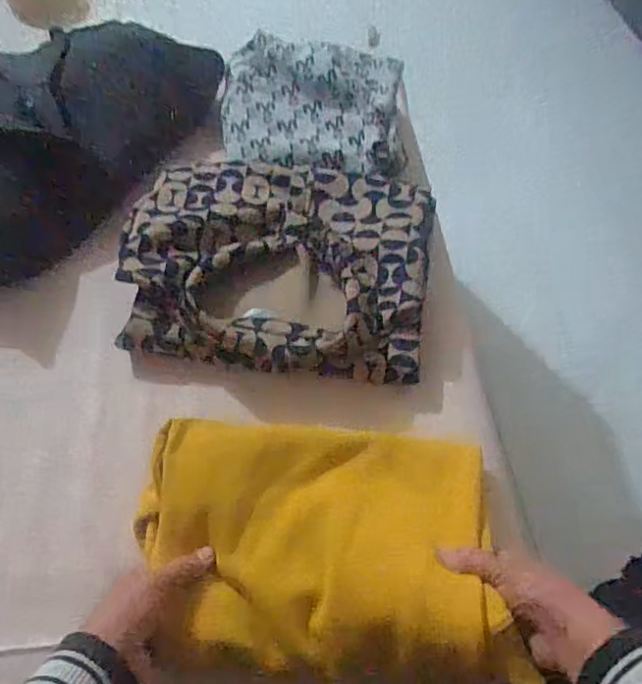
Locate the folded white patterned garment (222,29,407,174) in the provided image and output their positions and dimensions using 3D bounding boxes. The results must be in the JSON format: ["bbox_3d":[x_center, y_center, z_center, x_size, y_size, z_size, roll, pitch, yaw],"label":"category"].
[{"bbox_3d":[-0.013,-0.317,0.804,0.258,0.062,0.196,12,57,6],"label":"folded white patterned garment"}]

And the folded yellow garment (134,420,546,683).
[{"bbox_3d":[0.004,0.172,0.523,0.308,0.068,0.199,2,57,0],"label":"folded yellow garment"}]

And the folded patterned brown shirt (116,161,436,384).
[{"bbox_3d":[-0.048,-0.094,0.698,0.334,0.058,0.258,7,57,3],"label":"folded patterned brown shirt"}]

